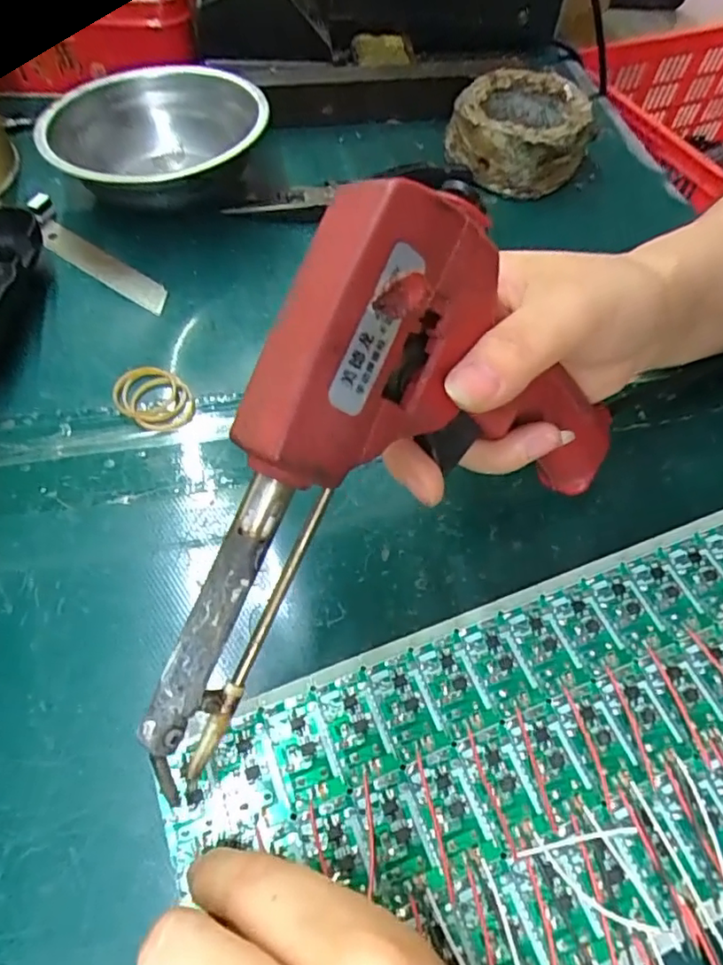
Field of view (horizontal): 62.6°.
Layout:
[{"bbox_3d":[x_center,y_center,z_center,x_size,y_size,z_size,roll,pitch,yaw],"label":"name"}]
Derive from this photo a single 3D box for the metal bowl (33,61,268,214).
[{"bbox_3d":[-0.116,-0.192,0.346,0.121,0.048,0.115,-1,59,-4],"label":"metal bowl"}]

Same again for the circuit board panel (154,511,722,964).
[{"bbox_3d":[0.084,0.087,0.211,0.287,0.004,0.115,-14,61,-11],"label":"circuit board panel"}]

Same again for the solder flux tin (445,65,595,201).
[{"bbox_3d":[0.106,-0.233,0.397,0.084,0.042,0.089,21,60,9],"label":"solder flux tin"}]

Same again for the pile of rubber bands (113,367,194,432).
[{"bbox_3d":[-0.098,-0.040,0.282,0.039,0.005,0.030,30,62,14],"label":"pile of rubber bands"}]

